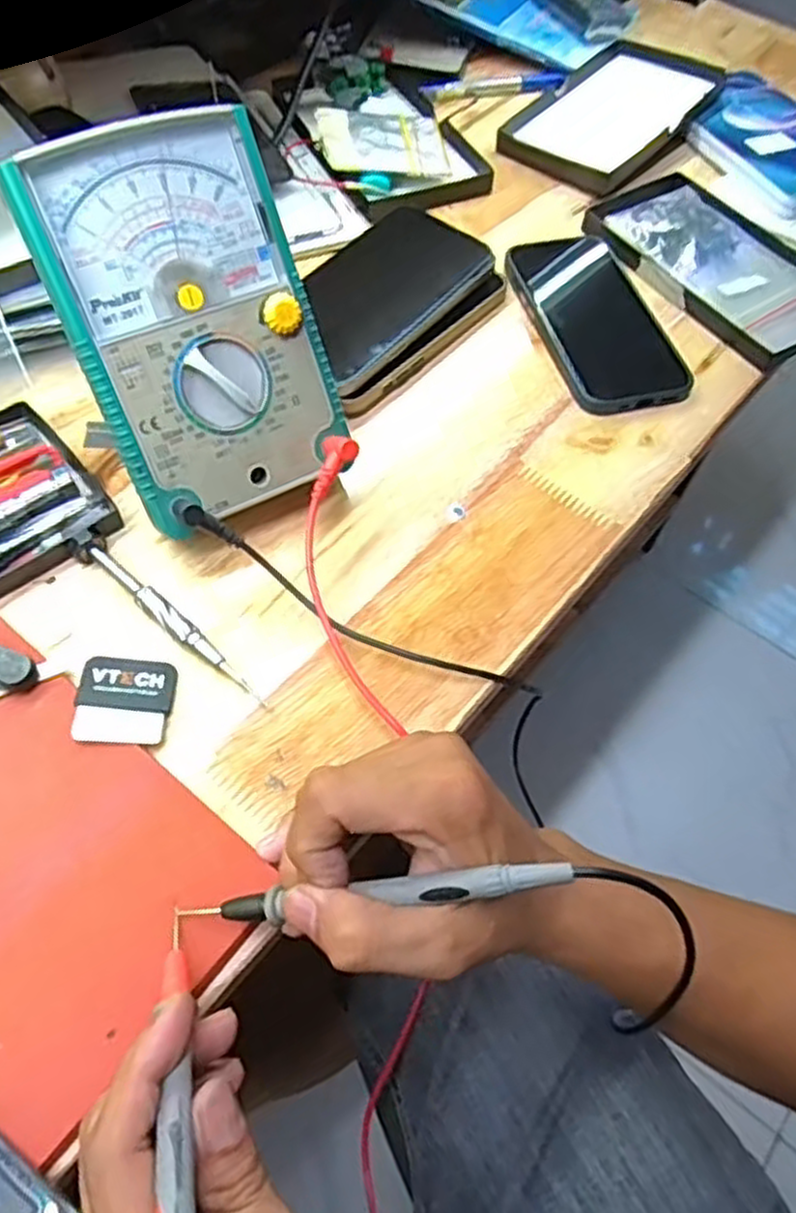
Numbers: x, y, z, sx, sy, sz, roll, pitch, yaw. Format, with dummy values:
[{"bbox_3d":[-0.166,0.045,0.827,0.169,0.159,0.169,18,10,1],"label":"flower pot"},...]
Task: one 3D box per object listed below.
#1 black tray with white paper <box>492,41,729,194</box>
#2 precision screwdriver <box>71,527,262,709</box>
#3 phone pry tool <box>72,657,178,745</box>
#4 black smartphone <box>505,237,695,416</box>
[{"bbox_3d":[0.180,-0.410,0.627,0.113,0.016,0.217,34,62,16],"label":"black tray with white paper"},{"bbox_3d":[-0.109,0.004,0.360,0.124,0.012,0.014,40,64,19],"label":"precision screwdriver"},{"bbox_3d":[-0.119,0.040,0.338,0.039,0.004,0.042,5,52,-15],"label":"phone pry tool"},{"bbox_3d":[0.122,-0.189,0.496,0.077,0.010,0.165,-12,60,-10],"label":"black smartphone"}]

